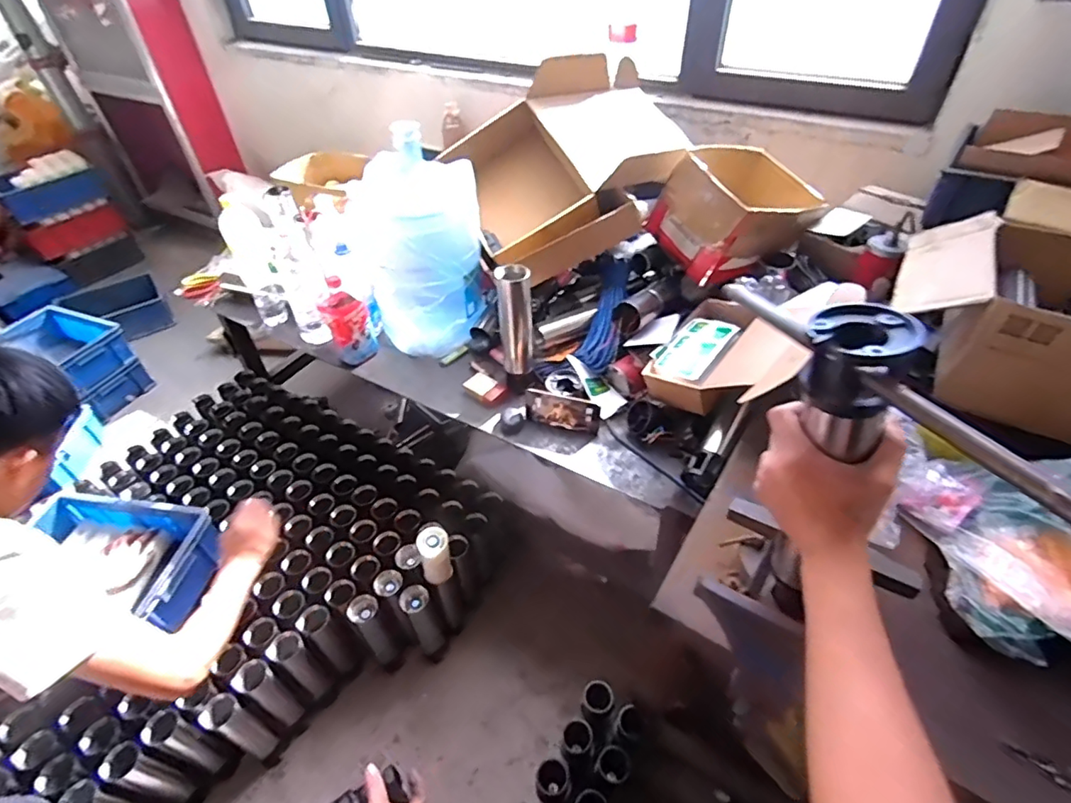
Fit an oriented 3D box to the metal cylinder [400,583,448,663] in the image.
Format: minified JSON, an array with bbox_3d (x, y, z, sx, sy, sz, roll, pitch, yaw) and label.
[{"bbox_3d":[-0.265,0.552,1.334,0.071,0.317,0.071,-25,50,-20],"label":"metal cylinder"}]

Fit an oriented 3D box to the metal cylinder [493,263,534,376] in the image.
[{"bbox_3d":[-0.040,-0.160,1.158,0.073,0.269,0.065,-6,46,-3],"label":"metal cylinder"}]

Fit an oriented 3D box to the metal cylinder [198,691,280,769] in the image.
[{"bbox_3d":[-0.621,0.707,1.174,0.063,0.294,0.069,16,49,18],"label":"metal cylinder"}]

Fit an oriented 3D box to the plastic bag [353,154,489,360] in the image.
[{"bbox_3d":[-0.260,-0.347,1.284,0.283,0.377,0.262,-13,47,-10],"label":"plastic bag"}]

